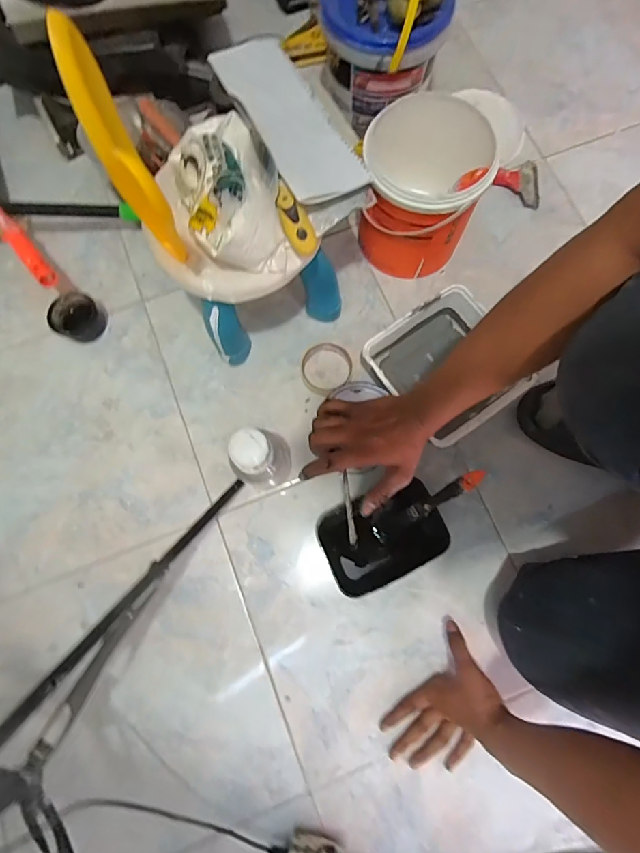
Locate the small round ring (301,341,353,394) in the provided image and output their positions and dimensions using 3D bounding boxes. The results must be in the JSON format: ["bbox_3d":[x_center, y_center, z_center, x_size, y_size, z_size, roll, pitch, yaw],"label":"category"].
[{"bbox_3d":[0.008,-0.095,0.675,0.078,0.014,0.086,44,81,9],"label":"small round ring"}]

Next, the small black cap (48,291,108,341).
[{"bbox_3d":[-0.402,-0.181,0.692,0.069,0.043,0.075,0,77,0],"label":"small black cap"}]

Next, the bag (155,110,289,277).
[{"bbox_3d":[-0.108,-0.264,0.479,0.120,0.080,0.157,-8,77,-2],"label":"bag"}]

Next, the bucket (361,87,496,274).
[{"bbox_3d":[0.150,-0.353,0.650,0.164,0.191,0.164,0,77,0],"label":"bucket"}]

